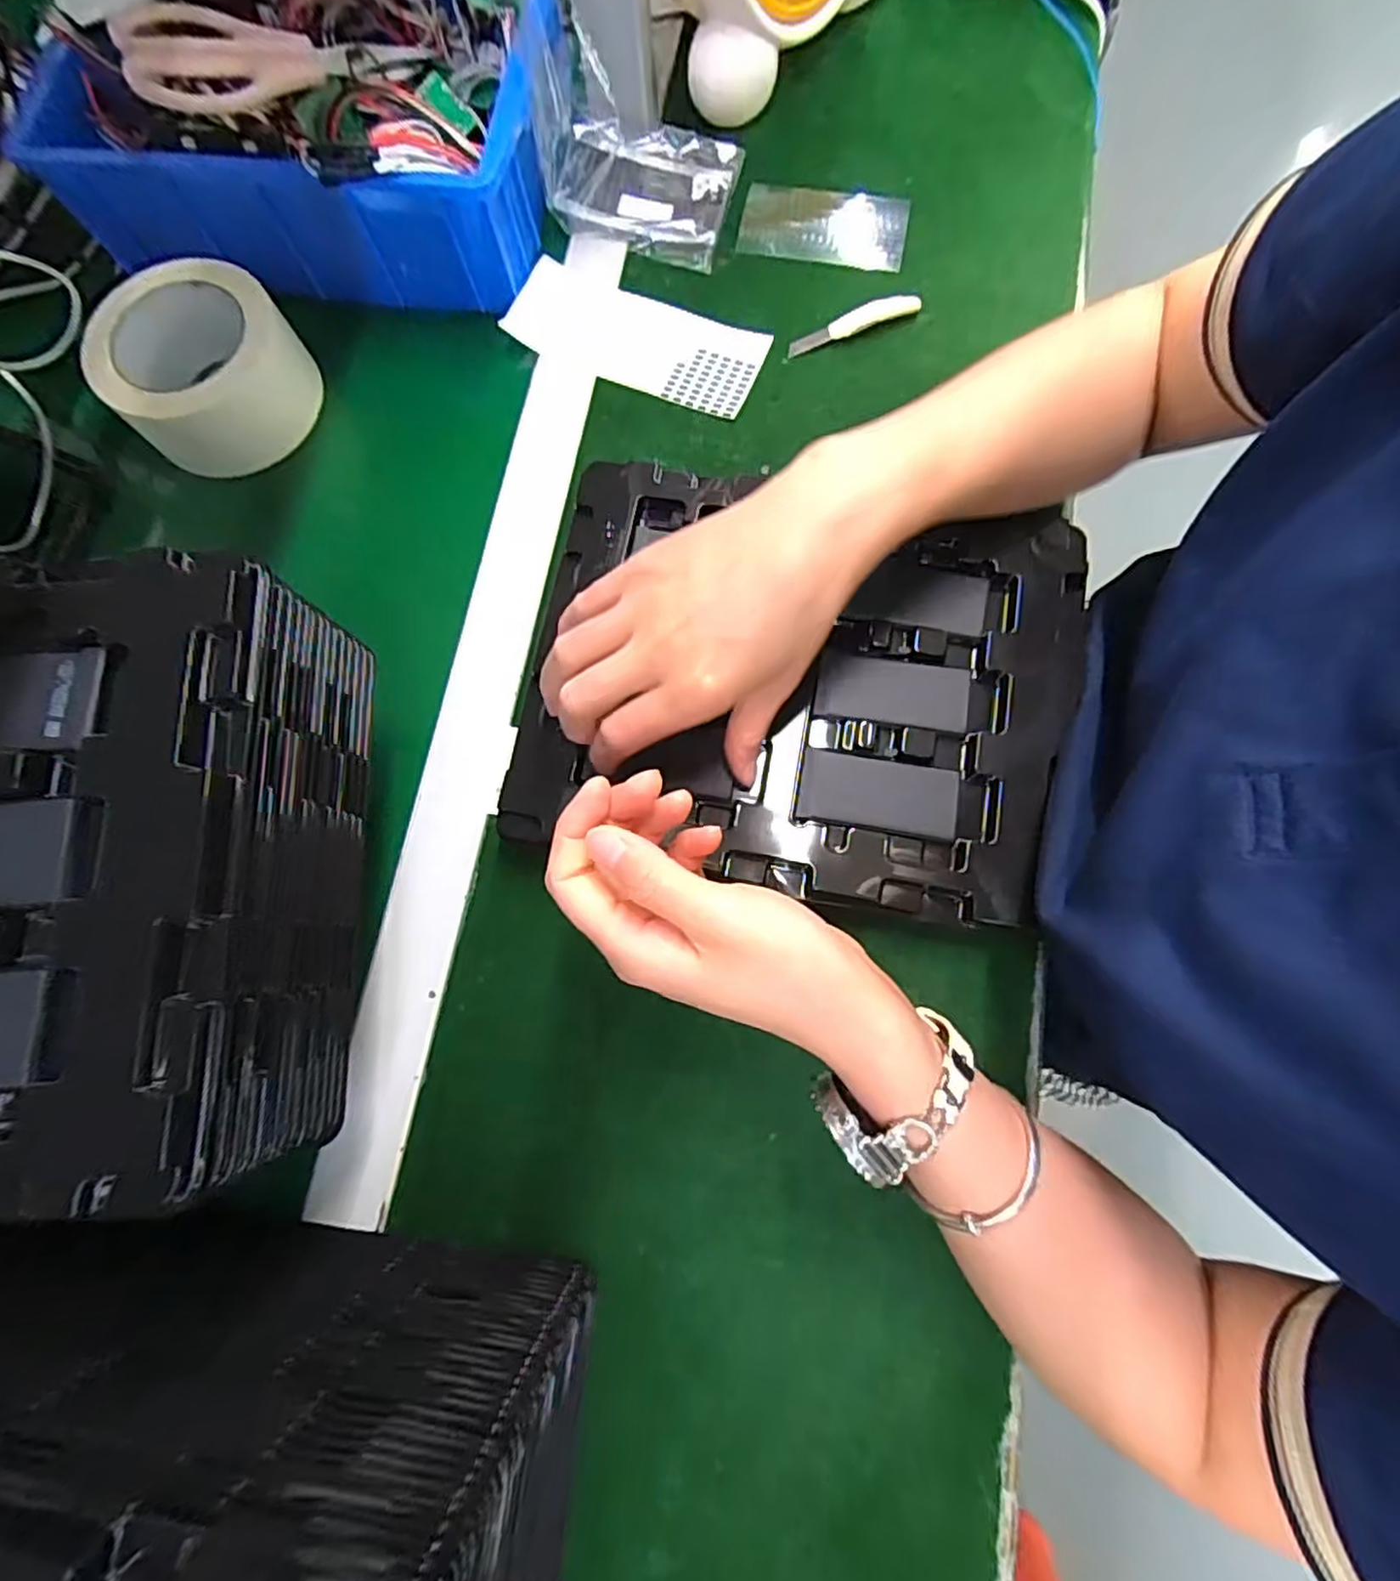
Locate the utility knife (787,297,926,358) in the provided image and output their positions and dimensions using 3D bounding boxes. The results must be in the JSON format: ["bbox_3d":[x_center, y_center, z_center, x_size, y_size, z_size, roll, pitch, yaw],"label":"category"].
[{"bbox_3d":[0.098,-0.298,0.429,0.086,0.010,0.013,-19,77,-3],"label":"utility knife"}]

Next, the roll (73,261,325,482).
[{"bbox_3d":[-0.301,-0.259,0.412,0.108,0.051,0.108,0,76,1],"label":"roll"}]

